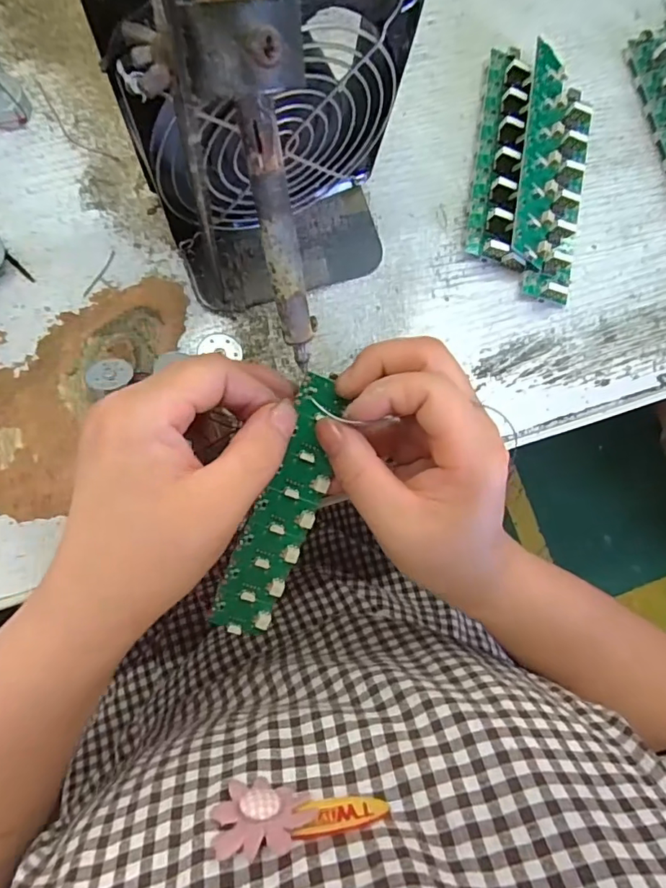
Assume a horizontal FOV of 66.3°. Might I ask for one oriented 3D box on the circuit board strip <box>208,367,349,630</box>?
[{"bbox_3d":[-0.025,0.034,0.248,0.030,0.007,0.134,20,101,-4],"label":"circuit board strip"}]

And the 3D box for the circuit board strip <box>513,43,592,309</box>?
[{"bbox_3d":[0.132,-0.163,0.309,0.046,0.020,0.152,11,82,-6],"label":"circuit board strip"}]

